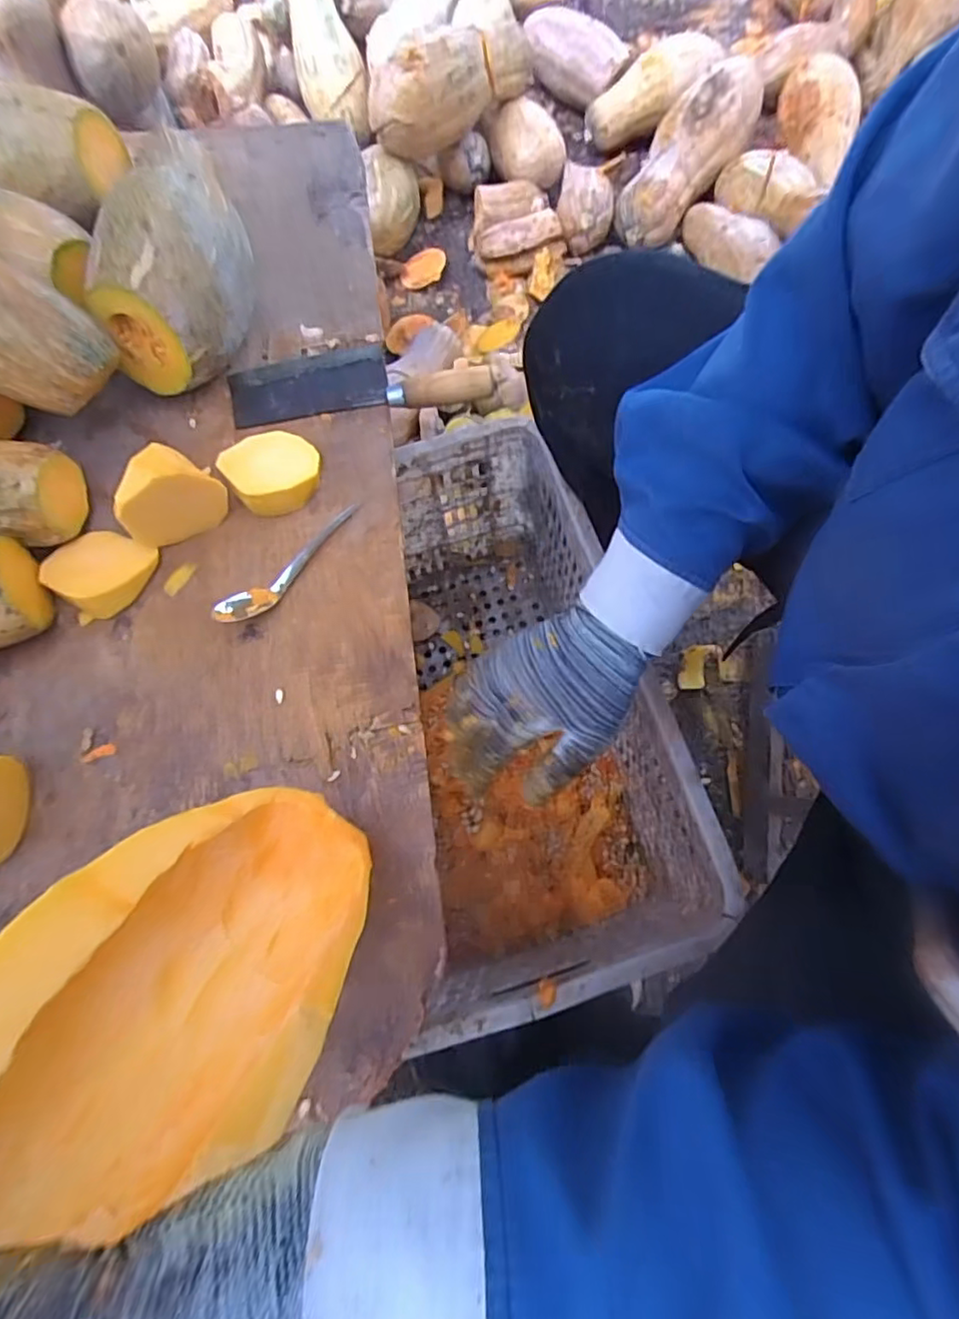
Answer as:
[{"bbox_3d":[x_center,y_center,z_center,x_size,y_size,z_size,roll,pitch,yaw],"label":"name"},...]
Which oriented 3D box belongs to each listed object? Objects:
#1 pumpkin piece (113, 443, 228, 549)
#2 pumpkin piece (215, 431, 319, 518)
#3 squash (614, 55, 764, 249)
[{"bbox_3d":[-0.259,-0.141,0.509,0.084,0.077,0.057,-24,70,-6],"label":"pumpkin piece"},{"bbox_3d":[-0.180,-0.168,0.531,0.078,0.038,0.072,-1,70,3],"label":"pumpkin piece"},{"bbox_3d":[0.372,-0.879,1.036,0.141,0.098,0.409,25,73,12],"label":"squash"}]

